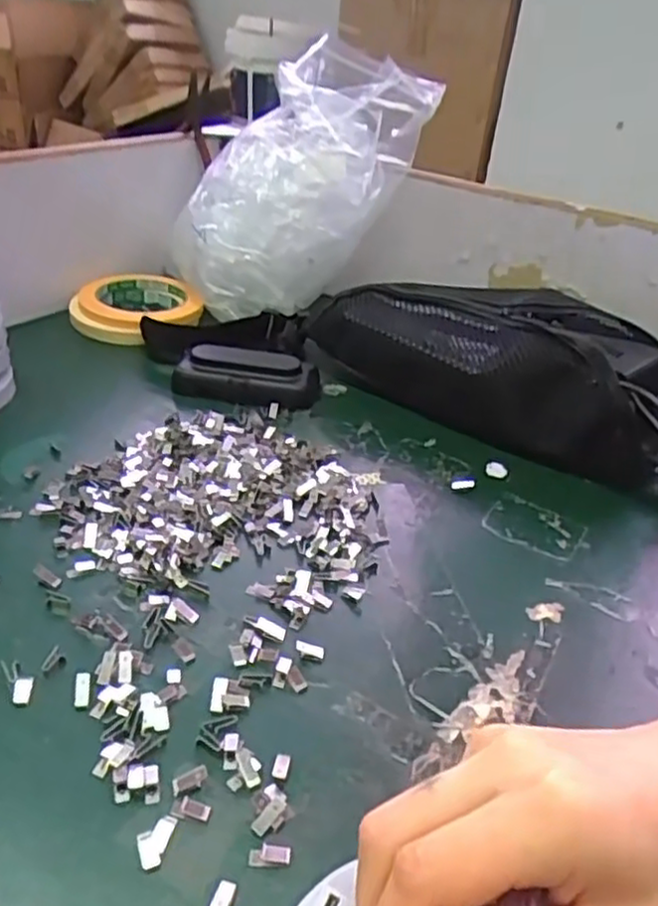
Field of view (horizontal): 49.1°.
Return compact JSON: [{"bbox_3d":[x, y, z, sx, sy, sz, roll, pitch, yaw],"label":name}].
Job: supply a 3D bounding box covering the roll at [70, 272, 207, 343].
[{"bbox_3d":[-0.169,-0.127,0.635,0.102,0.032,0.102,4,33,-3],"label":"roll"}]

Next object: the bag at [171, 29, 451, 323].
[{"bbox_3d":[-0.024,-0.233,0.627,0.131,0.254,0.133,38,17,-18],"label":"bag"}]

